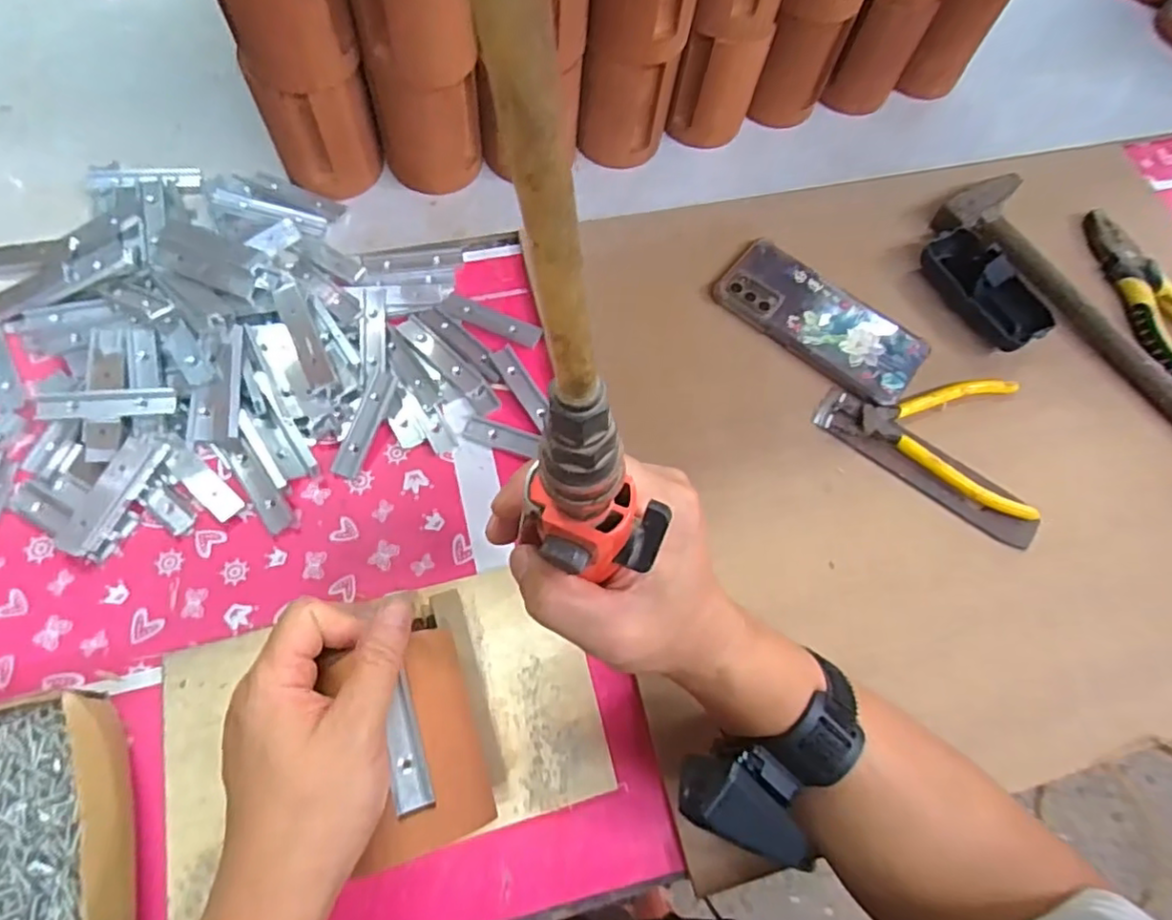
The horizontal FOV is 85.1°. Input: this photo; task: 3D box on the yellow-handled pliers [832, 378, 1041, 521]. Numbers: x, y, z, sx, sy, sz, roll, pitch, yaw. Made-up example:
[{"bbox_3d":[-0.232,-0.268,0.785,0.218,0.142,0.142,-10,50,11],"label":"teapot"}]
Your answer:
[{"bbox_3d":[0.275,-0.032,0.484,0.152,0.015,0.103,30,69,7],"label":"yellow-handled pliers"}]

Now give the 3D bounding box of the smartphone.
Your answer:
[{"bbox_3d":[0.188,-0.113,0.512,0.167,0.015,0.072,37,70,9],"label":"smartphone"}]

